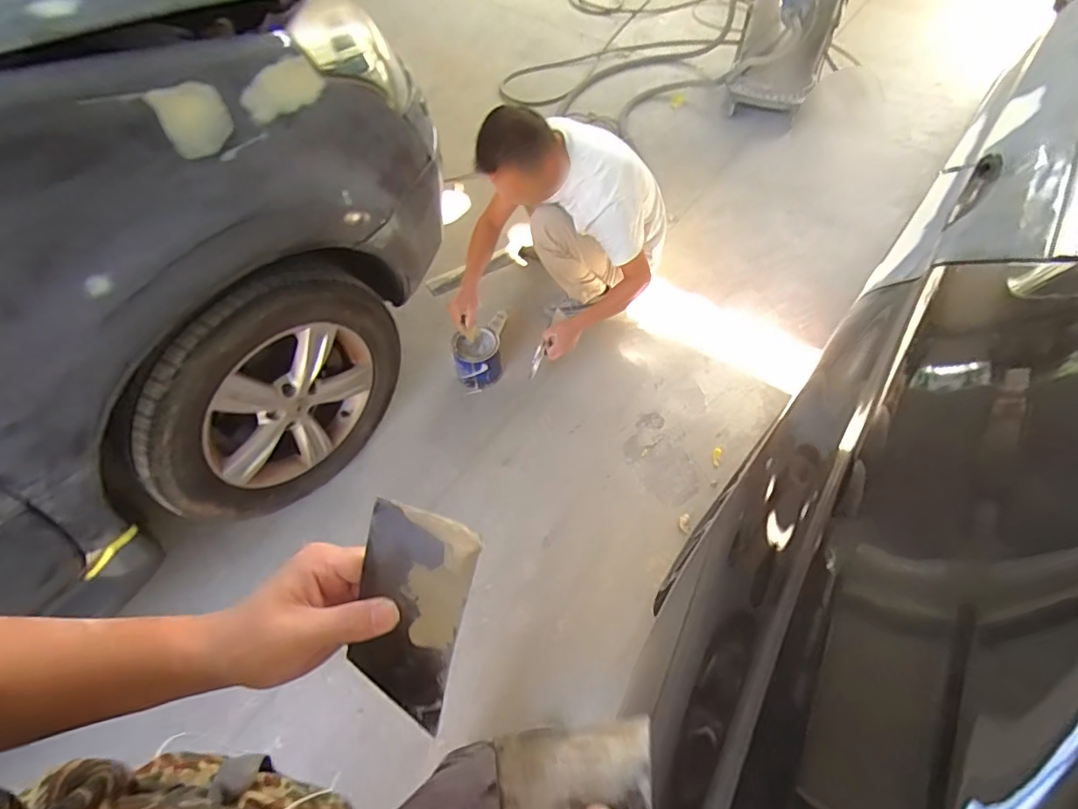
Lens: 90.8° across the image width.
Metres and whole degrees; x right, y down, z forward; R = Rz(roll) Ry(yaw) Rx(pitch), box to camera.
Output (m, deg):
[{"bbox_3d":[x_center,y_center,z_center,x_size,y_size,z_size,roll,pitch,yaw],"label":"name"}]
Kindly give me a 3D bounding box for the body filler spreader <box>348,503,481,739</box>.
[{"bbox_3d":[-0.079,0.123,0.322,0.072,0.008,0.120,16,96,20],"label":"body filler spreader"}]

